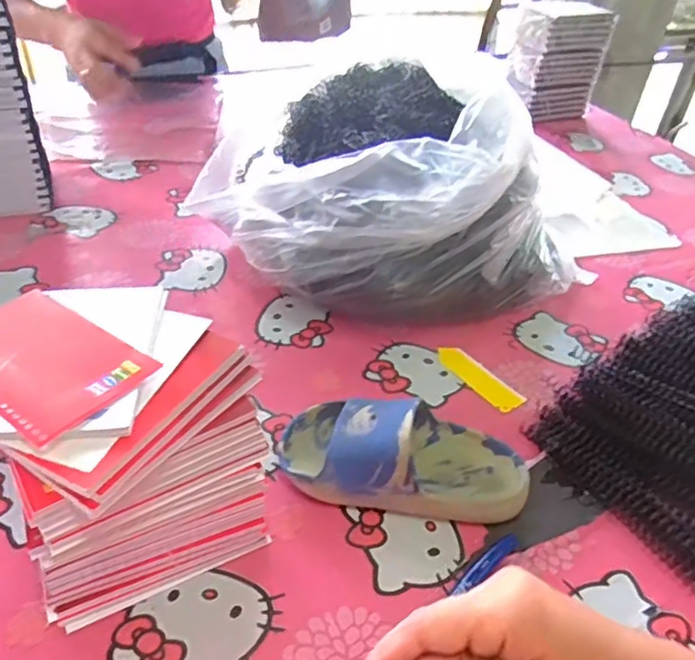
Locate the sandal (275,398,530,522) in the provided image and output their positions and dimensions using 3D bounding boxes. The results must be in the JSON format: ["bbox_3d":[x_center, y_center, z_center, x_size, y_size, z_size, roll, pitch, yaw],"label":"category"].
[{"bbox_3d":[0.041,0.085,0.443,0.176,0.061,0.076,7,40,2],"label":"sandal"}]

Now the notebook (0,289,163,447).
[{"bbox_3d":[-0.185,0.016,0.367,0.132,0.005,0.079,25,44,28],"label":"notebook"}]

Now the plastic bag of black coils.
[{"bbox_3d":[0.047,-0.163,0.640,0.336,0.195,0.317,-20,46,-28],"label":"plastic bag of black coils"}]

